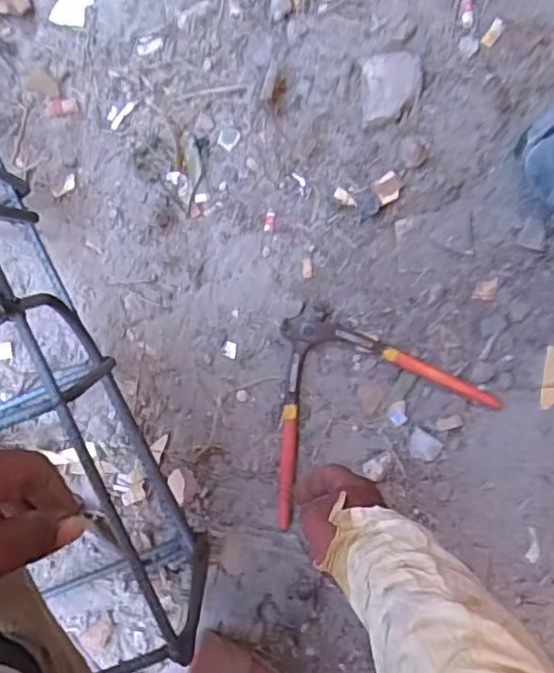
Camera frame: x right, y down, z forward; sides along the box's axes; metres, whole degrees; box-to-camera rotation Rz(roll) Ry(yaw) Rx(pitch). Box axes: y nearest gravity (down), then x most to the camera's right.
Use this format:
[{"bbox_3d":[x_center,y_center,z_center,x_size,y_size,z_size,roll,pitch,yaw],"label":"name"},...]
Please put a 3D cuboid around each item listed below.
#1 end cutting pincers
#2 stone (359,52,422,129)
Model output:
[{"bbox_3d":[0.066,0.052,0.614,0.237,0.016,0.173,-32,91,2],"label":"end cutting pincers"},{"bbox_3d":[0.107,-0.231,0.590,0.053,0.018,0.064,-3,92,2],"label":"stone"}]

